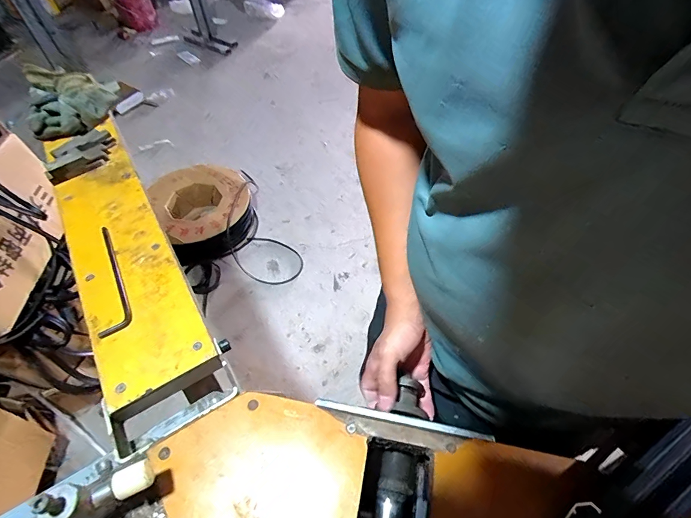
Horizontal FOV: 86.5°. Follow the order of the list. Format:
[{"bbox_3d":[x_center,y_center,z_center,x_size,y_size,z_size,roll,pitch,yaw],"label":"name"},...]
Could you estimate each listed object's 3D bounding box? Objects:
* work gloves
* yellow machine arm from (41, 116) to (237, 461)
[{"bbox_3d":[-0.509,-0.305,0.686,0.149,0.059,0.188,-24,55,-16],"label":"work gloves"},{"bbox_3d":[-0.319,-0.019,0.530,0.129,0.078,0.579,-27,56,-18],"label":"yellow machine arm"}]

